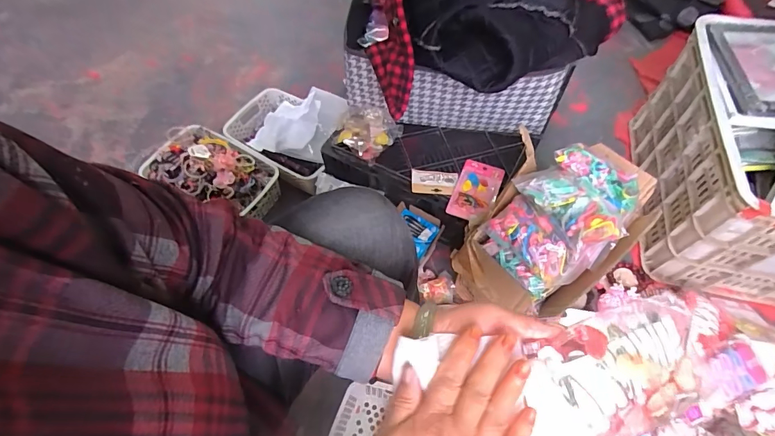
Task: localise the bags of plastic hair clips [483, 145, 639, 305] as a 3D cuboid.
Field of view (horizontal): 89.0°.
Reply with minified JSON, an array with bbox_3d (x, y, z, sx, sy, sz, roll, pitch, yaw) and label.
[{"bbox_3d":[0.279,-0.004,0.619,0.241,0.096,0.159,-33,64,-16],"label":"bags of plastic hair clips"}]

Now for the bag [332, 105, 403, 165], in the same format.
[{"bbox_3d":[-0.046,-0.177,0.808,0.115,0.054,0.106,21,63,13],"label":"bag"}]

